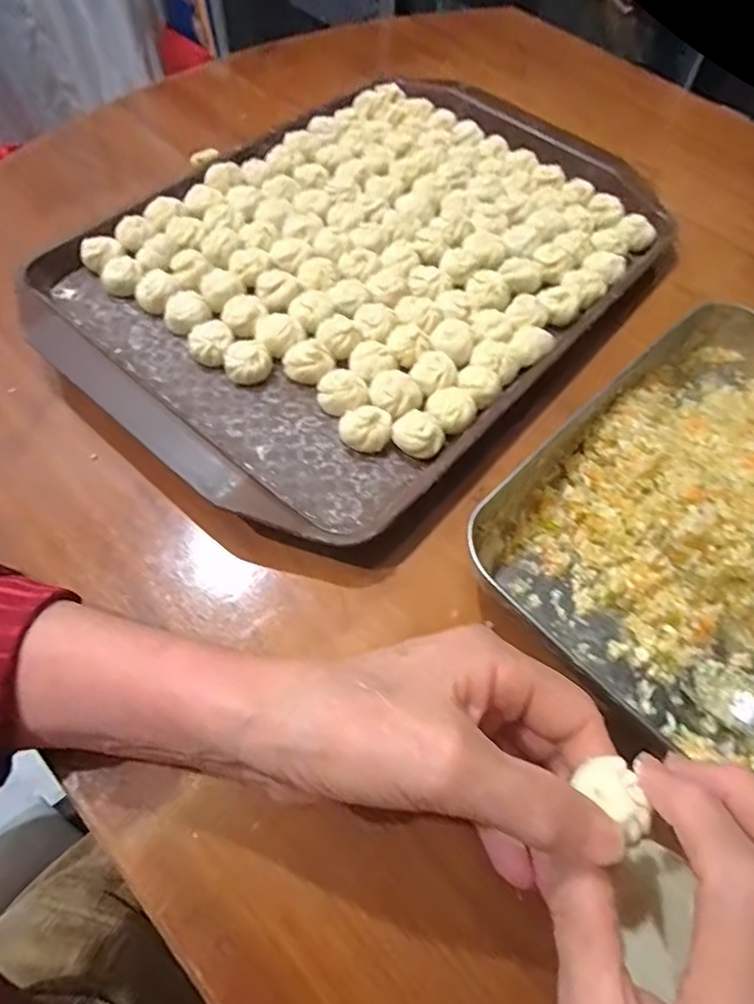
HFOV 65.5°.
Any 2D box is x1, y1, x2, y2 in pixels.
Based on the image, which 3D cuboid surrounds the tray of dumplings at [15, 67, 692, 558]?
[{"bbox_3d":[-0.002,-0.176,0.399,0.294,0.030,0.405,38,66,16],"label":"tray of dumplings"}]

